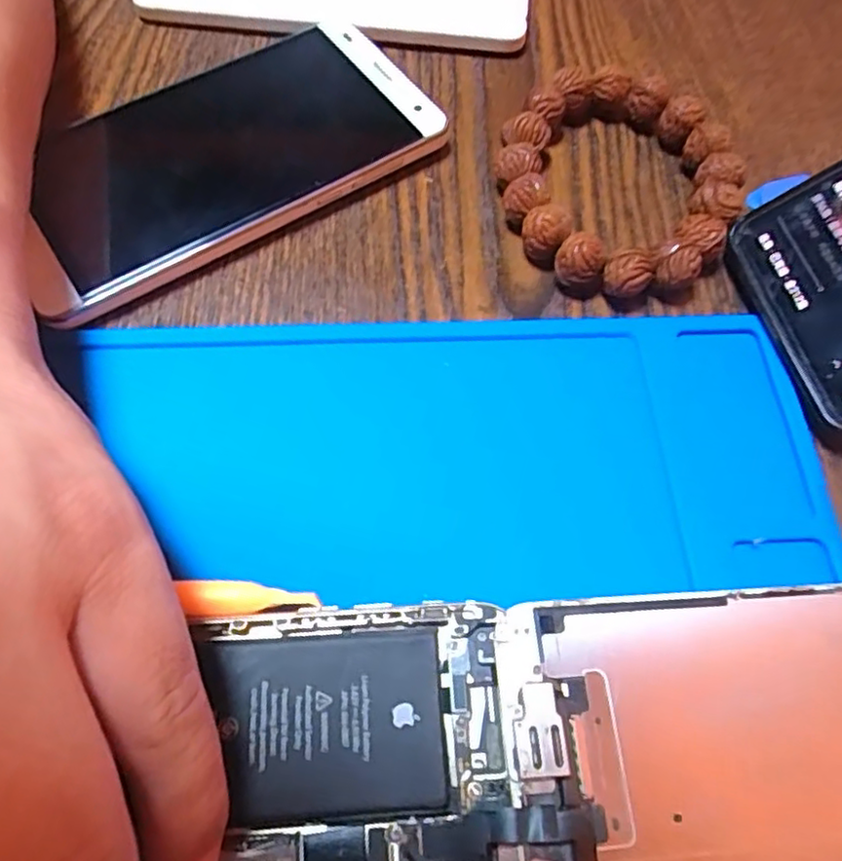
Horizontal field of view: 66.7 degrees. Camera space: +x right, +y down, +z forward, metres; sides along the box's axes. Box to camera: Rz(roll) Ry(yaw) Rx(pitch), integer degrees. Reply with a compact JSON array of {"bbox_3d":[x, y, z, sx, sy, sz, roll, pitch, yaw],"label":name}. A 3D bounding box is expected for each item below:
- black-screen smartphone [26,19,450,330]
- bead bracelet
[{"bbox_3d":[-0.066,-0.091,0.211,0.135,0.012,0.073,-32,70,-16],"label":"black-screen smartphone"},{"bbox_3d":[0.063,-0.082,0.209,0.074,0.016,0.089,-2,65,-3],"label":"bead bracelet"}]

